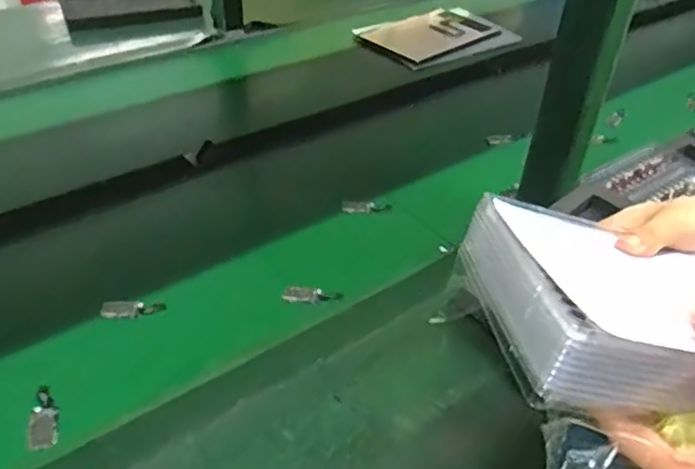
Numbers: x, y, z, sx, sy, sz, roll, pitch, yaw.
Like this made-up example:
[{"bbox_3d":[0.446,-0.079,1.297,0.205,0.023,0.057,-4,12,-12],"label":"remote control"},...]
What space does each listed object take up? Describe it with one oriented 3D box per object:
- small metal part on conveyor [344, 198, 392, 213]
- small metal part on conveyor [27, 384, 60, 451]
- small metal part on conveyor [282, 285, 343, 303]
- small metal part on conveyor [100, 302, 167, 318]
[{"bbox_3d":[0.024,-0.034,0.776,0.058,0.006,0.028,-3,37,-5],"label":"small metal part on conveyor"},{"bbox_3d":[-0.253,0.152,0.530,0.023,0.007,0.060,-9,41,-14],"label":"small metal part on conveyor"},{"bbox_3d":[-0.036,0.061,0.657,0.060,0.005,0.022,-3,37,-6],"label":"small metal part on conveyor"},{"bbox_3d":[-0.213,0.074,0.632,0.059,0.006,0.021,-4,38,-7],"label":"small metal part on conveyor"}]

